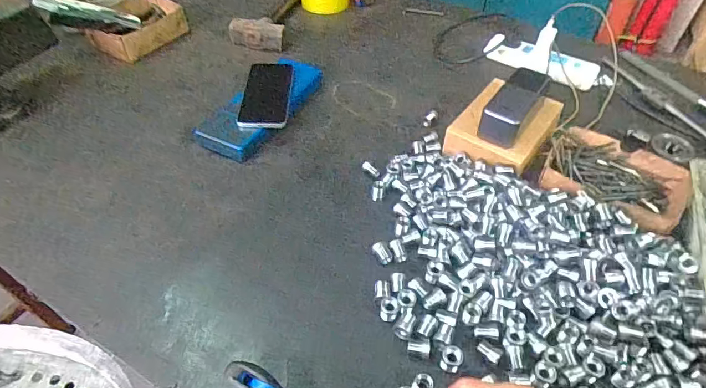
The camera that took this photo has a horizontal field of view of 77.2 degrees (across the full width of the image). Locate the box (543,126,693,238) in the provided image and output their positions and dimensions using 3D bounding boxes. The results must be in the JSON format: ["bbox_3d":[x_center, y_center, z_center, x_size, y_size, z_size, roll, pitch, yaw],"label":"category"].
[{"bbox_3d":[0.358,-0.016,0.612,0.182,0.048,0.140,29,54,23],"label":"box"}]

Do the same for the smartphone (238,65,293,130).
[{"bbox_3d":[-0.144,-0.168,0.740,0.077,0.008,0.157,3,55,-2],"label":"smartphone"}]

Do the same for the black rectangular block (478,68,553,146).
[{"bbox_3d":[0.234,-0.133,0.636,0.053,0.048,0.145,25,51,21],"label":"black rectangular block"}]

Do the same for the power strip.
[{"bbox_3d":[0.357,-0.247,0.830,0.189,0.034,0.069,28,53,22],"label":"power strip"}]

